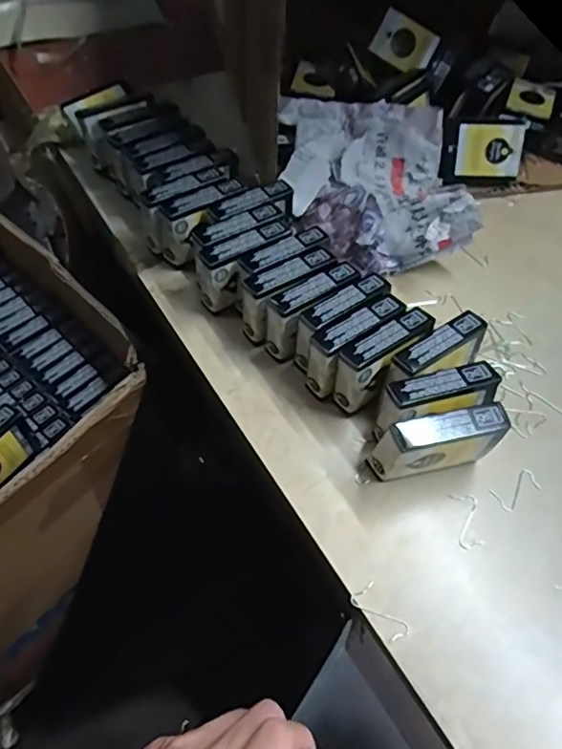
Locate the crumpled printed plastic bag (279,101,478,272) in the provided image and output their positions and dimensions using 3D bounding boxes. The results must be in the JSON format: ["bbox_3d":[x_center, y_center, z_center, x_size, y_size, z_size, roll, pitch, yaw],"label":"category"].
[{"bbox_3d":[0.080,-0.174,0.514,0.157,0.069,0.177,0,54,-3],"label":"crumpled printed plastic bag"}]

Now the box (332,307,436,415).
[{"bbox_3d":[0.072,-0.008,0.397,0.076,0.056,0.022,-31,61,-22],"label":"box"}]

